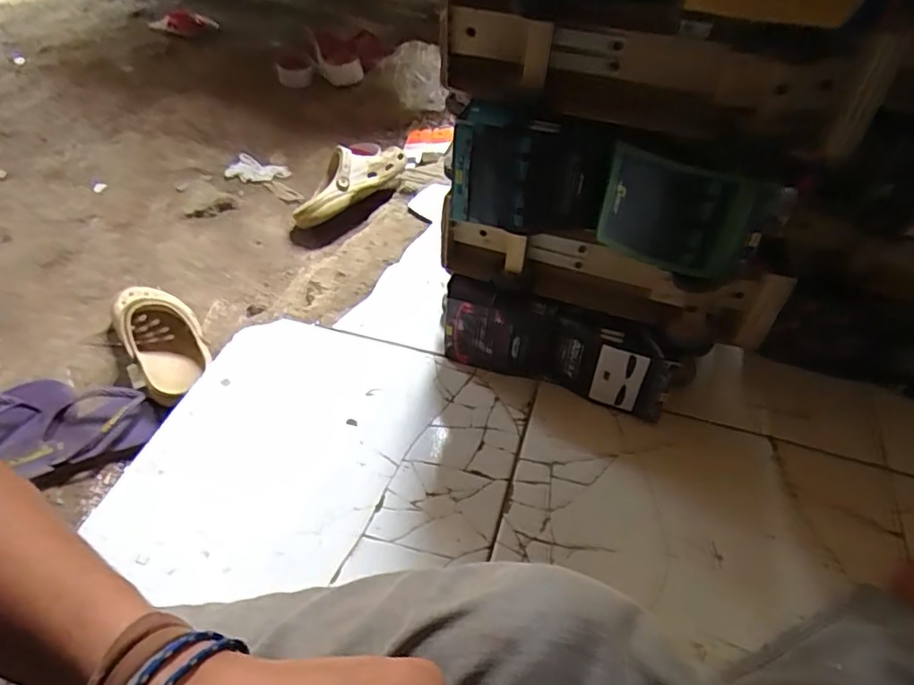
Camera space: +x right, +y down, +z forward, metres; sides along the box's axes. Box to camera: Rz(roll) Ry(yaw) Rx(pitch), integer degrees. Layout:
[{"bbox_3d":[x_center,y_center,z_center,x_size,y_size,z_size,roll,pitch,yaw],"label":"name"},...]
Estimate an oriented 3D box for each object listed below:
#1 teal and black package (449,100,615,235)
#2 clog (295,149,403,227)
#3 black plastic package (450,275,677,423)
[{"bbox_3d":[0.067,-0.163,0.577,0.144,0.110,0.043,8,46,5],"label":"teal and black package"},{"bbox_3d":[-0.203,-0.302,1.083,0.239,0.095,0.093,-38,57,-15],"label":"clog"},{"bbox_3d":[0.115,0.010,0.705,0.269,0.114,0.045,19,47,14],"label":"black plastic package"}]

